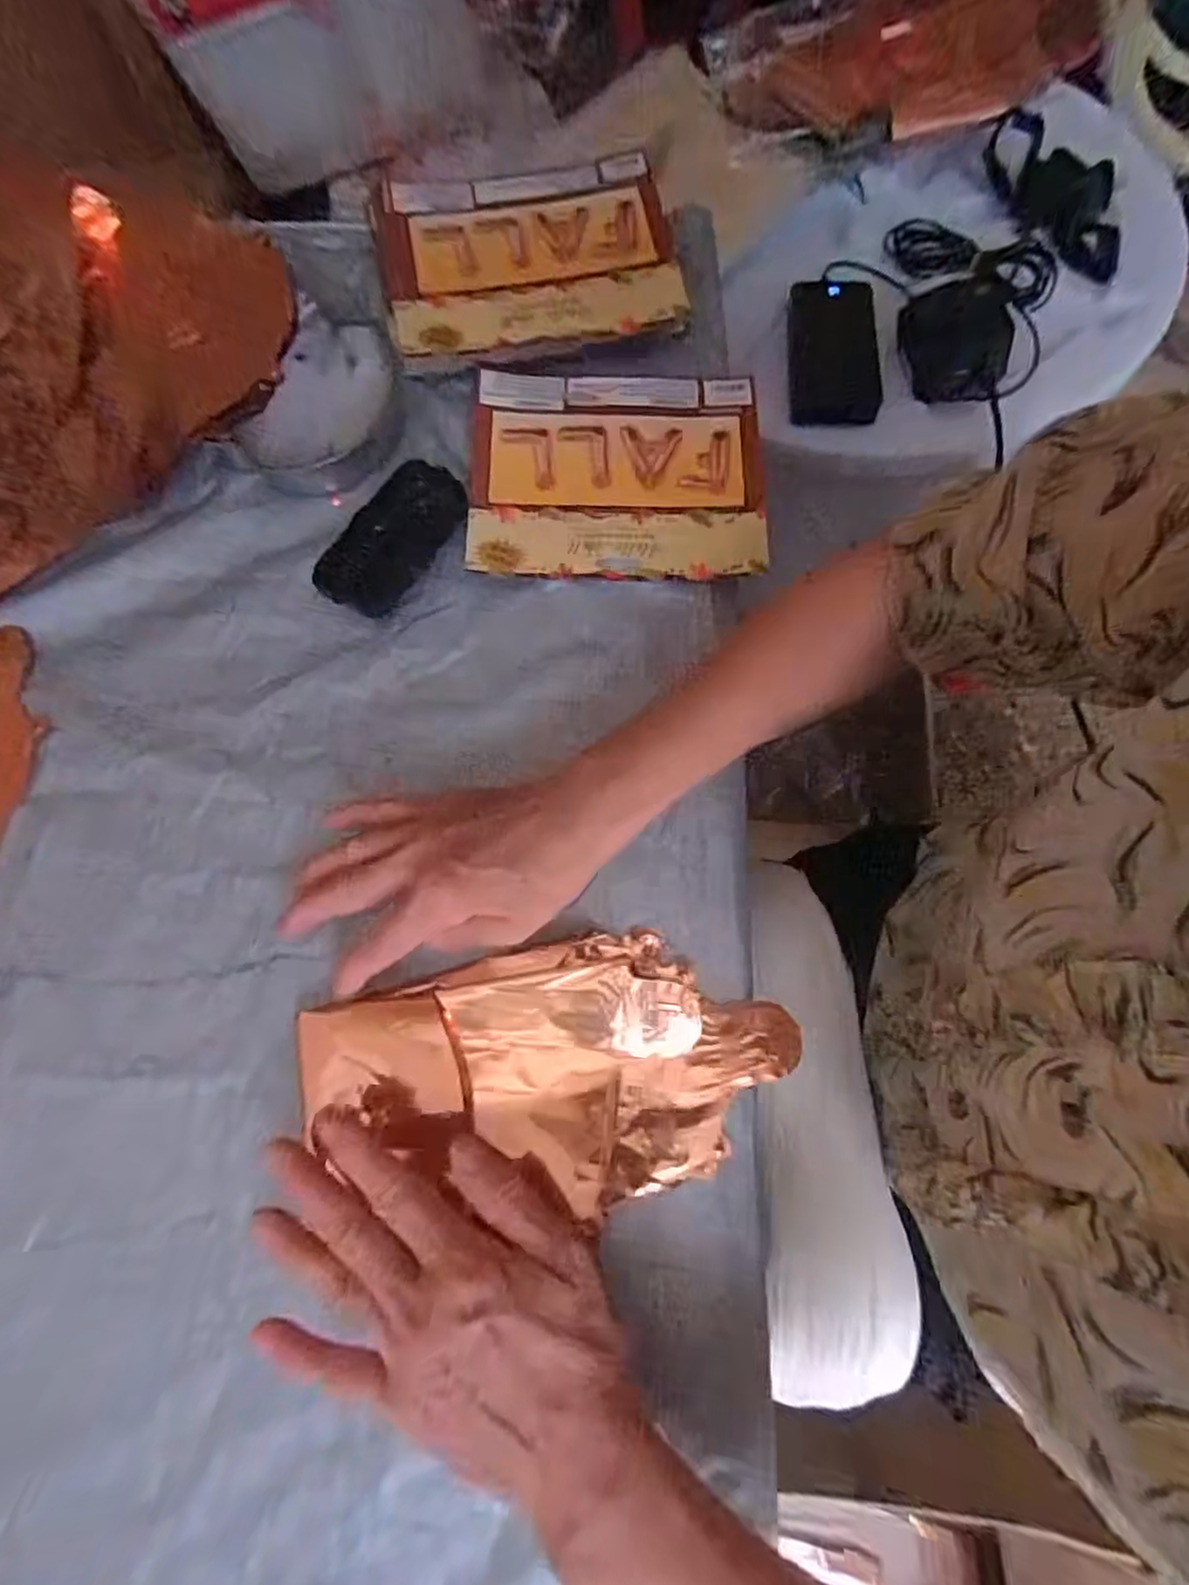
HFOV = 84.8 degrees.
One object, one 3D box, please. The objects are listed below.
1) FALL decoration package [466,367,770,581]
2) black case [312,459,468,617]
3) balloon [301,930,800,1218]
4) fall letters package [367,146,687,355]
[{"bbox_3d":[0.015,-0.213,0.435,0.191,0.014,0.157,1,73,2],"label":"FALL decoration package"},{"bbox_3d":[-0.128,-0.162,0.416,0.048,0.028,0.111,31,76,10],"label":"black case"},{"bbox_3d":[-0.022,0.136,0.331,0.244,0.023,0.121,3,73,-4],"label":"balloon"},{"bbox_3d":[-0.049,-0.385,0.459,0.200,0.019,0.158,-8,73,-1],"label":"fall letters package"}]

